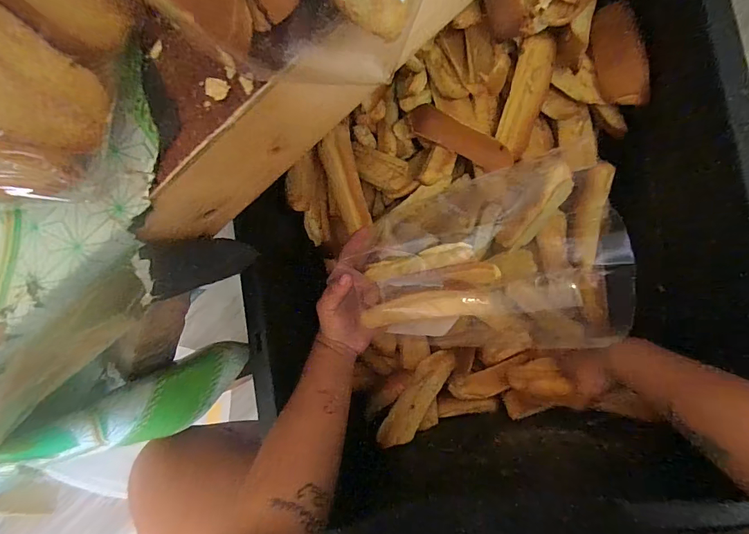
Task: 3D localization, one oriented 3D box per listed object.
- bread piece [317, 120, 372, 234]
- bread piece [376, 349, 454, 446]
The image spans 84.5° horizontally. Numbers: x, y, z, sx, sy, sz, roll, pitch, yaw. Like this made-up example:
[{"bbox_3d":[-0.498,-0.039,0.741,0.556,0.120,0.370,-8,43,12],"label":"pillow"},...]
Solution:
[{"bbox_3d":[-0.037,-0.110,0.527,0.038,0.029,0.126,-13,102,9],"label":"bread piece"},{"bbox_3d":[0.057,0.174,0.544,0.043,0.015,0.143,35,81,7],"label":"bread piece"}]

